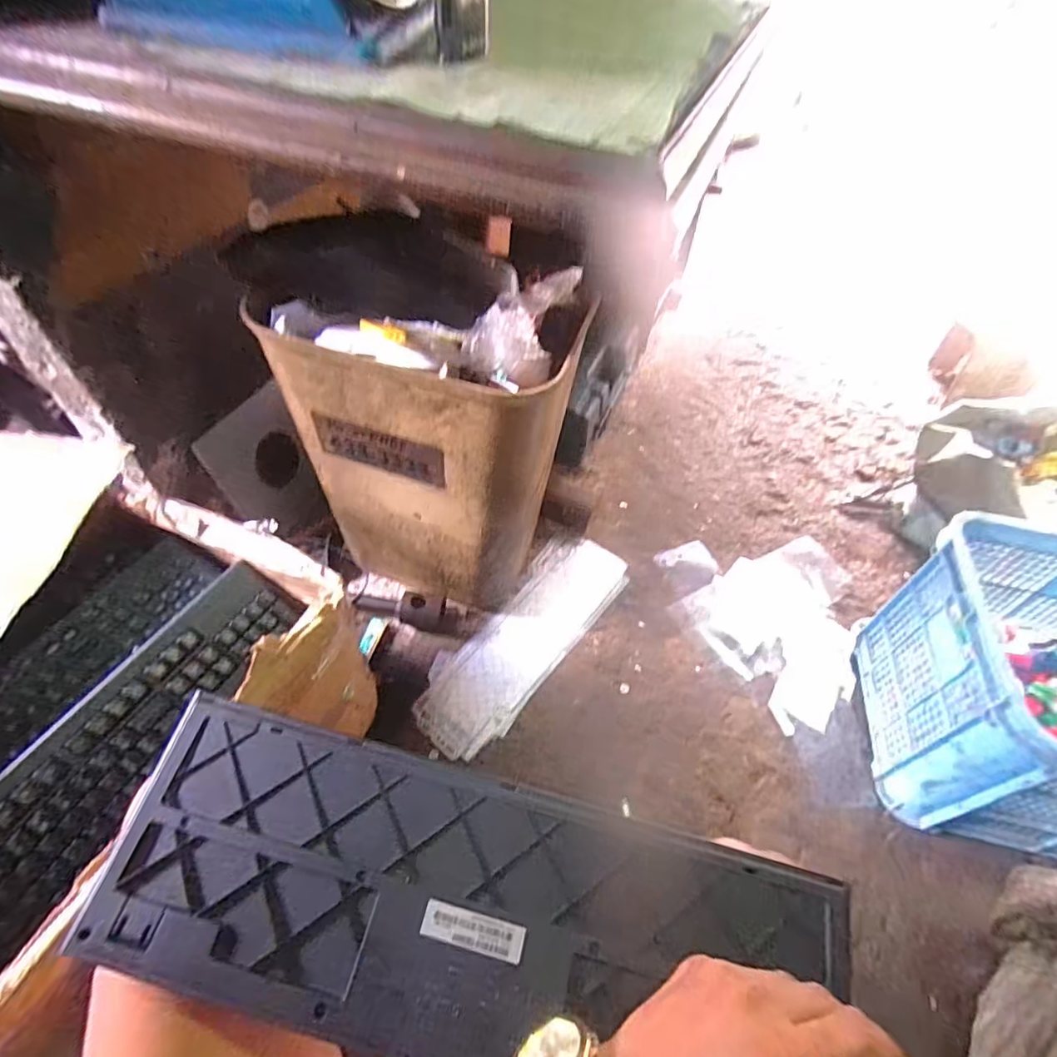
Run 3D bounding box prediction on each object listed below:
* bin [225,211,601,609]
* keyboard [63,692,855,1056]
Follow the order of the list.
[{"bbox_3d":[-0.136,-0.137,0.812,0.354,0.524,0.241,19,52,10],"label":"bin"},{"bbox_3d":[-0.028,0.223,0.332,0.431,0.032,0.155,10,51,1],"label":"keyboard"}]

